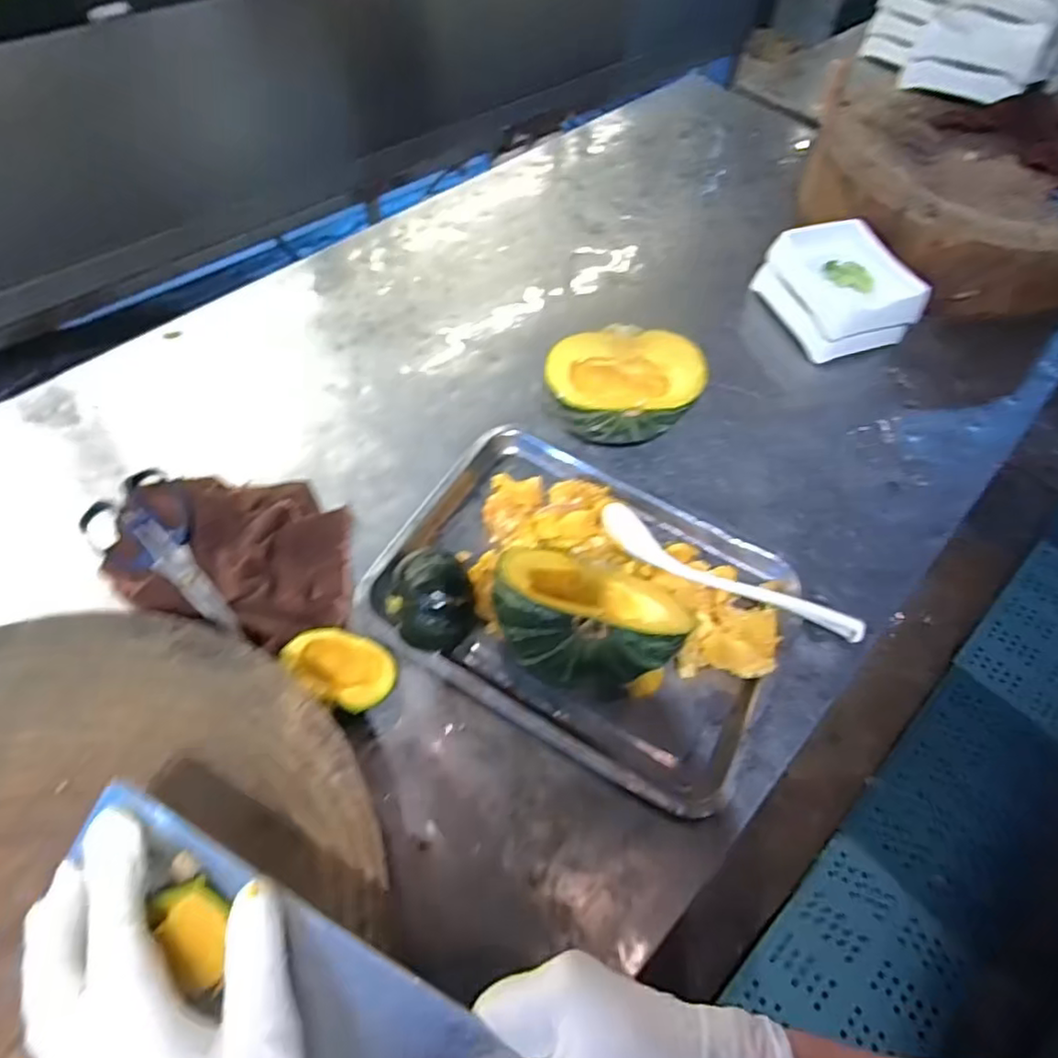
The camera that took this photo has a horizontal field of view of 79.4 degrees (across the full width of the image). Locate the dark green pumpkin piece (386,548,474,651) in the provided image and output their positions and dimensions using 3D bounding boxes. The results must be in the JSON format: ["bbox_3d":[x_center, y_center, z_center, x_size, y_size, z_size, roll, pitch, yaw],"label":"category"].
[{"bbox_3d":[-0.084,0.058,0.541,0.066,0.054,0.081,-36,65,-24],"label":"dark green pumpkin piece"}]

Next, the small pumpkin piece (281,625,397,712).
[{"bbox_3d":[-0.147,0.108,0.503,0.084,0.037,0.061,23,58,11],"label":"small pumpkin piece"}]

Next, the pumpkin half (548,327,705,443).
[{"bbox_3d":[0.092,-0.137,0.651,0.150,0.088,0.106,0,56,-4],"label":"pumpkin half"}]

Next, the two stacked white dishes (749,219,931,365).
[{"bbox_3d":[0.369,-0.285,0.766,0.121,0.091,0.160,-18,59,-15],"label":"two stacked white dishes"}]

